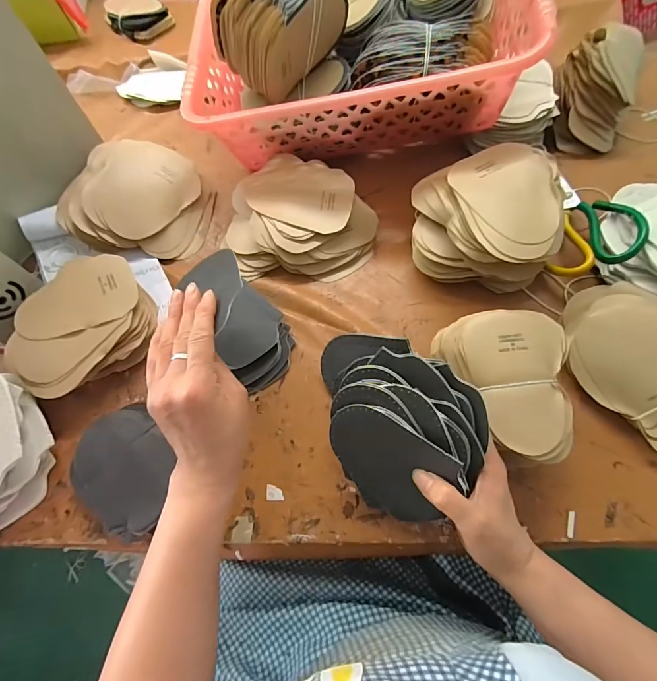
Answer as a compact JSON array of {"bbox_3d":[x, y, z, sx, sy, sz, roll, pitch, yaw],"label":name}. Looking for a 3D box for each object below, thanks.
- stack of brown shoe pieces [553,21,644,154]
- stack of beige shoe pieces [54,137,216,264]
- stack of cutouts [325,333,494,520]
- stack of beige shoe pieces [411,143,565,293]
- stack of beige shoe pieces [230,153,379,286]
[{"bbox_3d":[0.367,-0.351,0.531,0.108,0.098,0.143,20,70,11],"label":"stack of brown shoe pieces"},{"bbox_3d":[-0.246,-0.186,0.513,0.155,0.076,0.162,20,70,11],"label":"stack of beige shoe pieces"},{"bbox_3d":[0.054,0.070,0.351,0.118,0.091,0.171,-40,71,-13],"label":"stack of cutouts"},{"bbox_3d":[0.177,-0.138,0.441,0.155,0.086,0.147,6,68,6],"label":"stack of beige shoe pieces"},{"bbox_3d":[-0.039,-0.162,0.506,0.197,0.047,0.166,-3,68,2],"label":"stack of beige shoe pieces"}]

